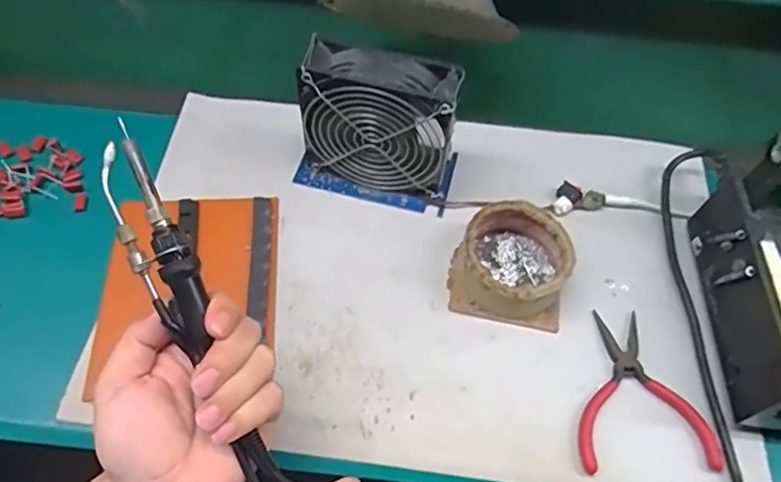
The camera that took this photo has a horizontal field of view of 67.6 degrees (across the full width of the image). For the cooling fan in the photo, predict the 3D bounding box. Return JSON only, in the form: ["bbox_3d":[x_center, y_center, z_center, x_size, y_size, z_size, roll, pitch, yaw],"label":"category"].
[{"bbox_3d":[-0.009,-0.094,0.478,0.132,0.124,0.059,14,59,7],"label":"cooling fan"}]

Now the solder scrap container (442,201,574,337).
[{"bbox_3d":[0.095,0.018,0.458,0.087,0.045,0.087,12,59,6],"label":"solder scrap container"}]

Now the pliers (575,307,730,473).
[{"bbox_3d":[0.179,0.107,0.428,0.096,0.006,0.117,0,58,-2],"label":"pliers"}]

